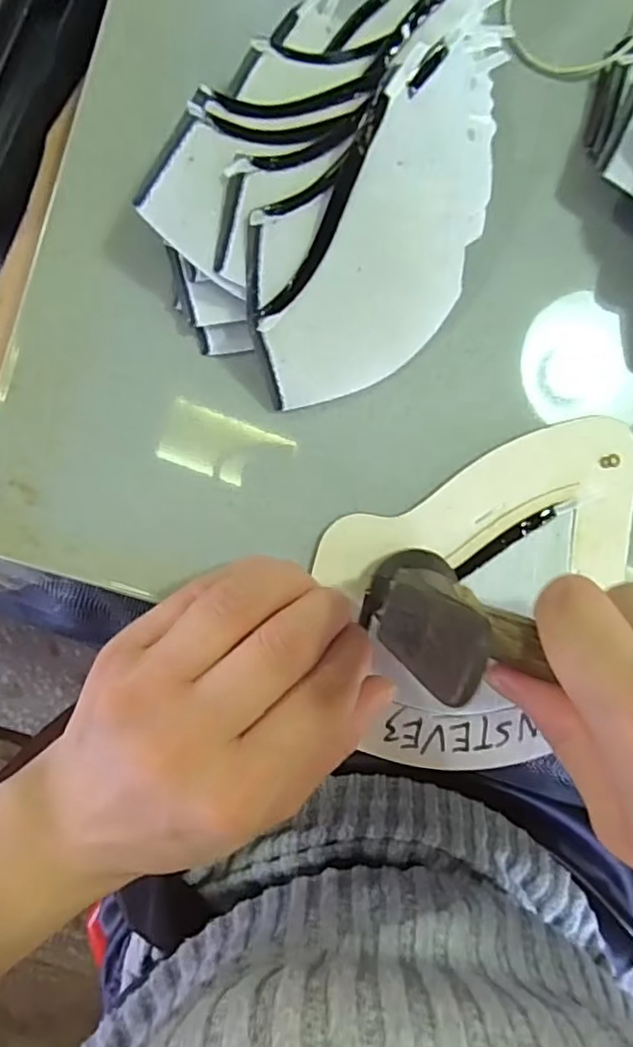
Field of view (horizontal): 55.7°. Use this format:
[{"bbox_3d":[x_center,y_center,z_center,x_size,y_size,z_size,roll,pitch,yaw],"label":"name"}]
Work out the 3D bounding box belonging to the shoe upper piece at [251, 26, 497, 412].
[{"bbox_3d":[0.025,-0.093,0.203,0.057,0.016,0.121,23,107,-32],"label":"shoe upper piece"}]

